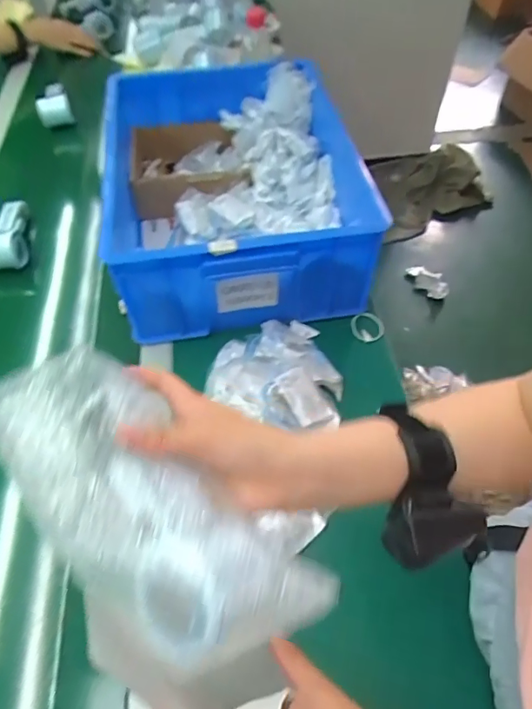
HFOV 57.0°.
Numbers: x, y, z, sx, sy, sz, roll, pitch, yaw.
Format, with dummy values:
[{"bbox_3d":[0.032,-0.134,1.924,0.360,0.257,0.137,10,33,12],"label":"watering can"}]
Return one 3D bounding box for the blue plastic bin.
[{"bbox_3d":[-0.048,-0.258,0.752,0.344,0.161,0.448,-8,54,-6],"label":"blue plastic bin"}]

